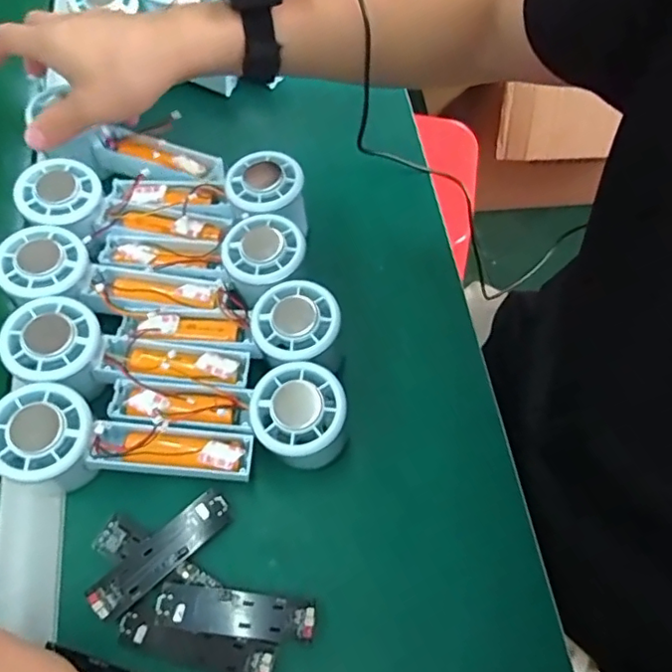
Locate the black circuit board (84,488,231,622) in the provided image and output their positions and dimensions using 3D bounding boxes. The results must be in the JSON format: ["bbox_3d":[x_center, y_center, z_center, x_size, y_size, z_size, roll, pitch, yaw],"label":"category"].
[{"bbox_3d":[-0.106,0.132,0.344,0.090,0.010,0.024,-38,72,-19],"label":"black circuit board"}]

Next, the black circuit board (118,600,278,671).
[{"bbox_3d":[-0.082,0.179,0.326,0.091,0.012,0.025,15,64,4],"label":"black circuit board"}]

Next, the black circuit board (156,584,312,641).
[{"bbox_3d":[-0.059,0.163,0.331,0.093,0.005,0.025,8,64,1],"label":"black circuit board"}]

